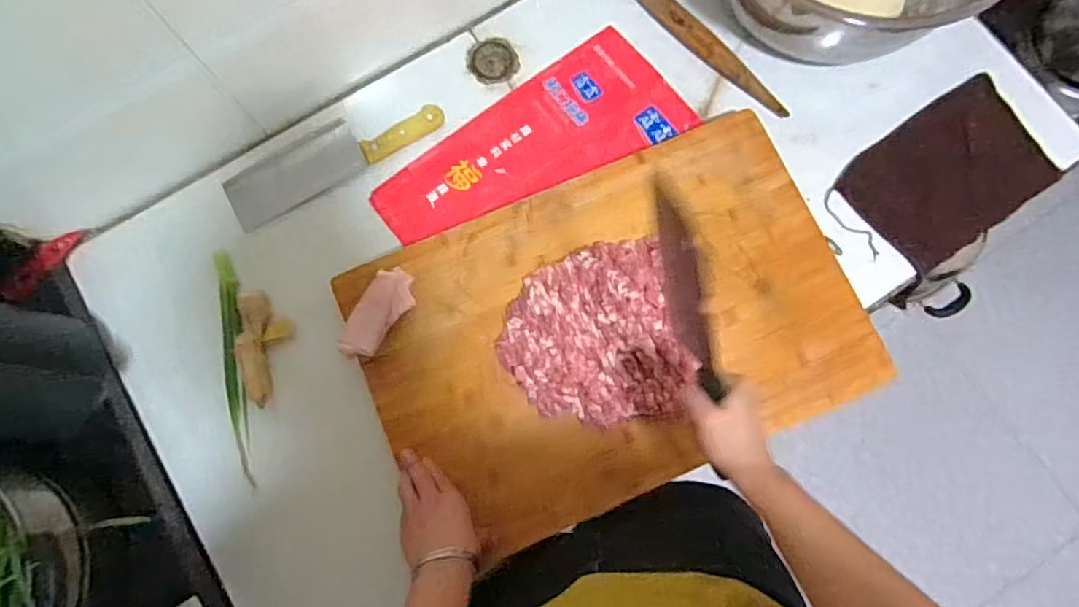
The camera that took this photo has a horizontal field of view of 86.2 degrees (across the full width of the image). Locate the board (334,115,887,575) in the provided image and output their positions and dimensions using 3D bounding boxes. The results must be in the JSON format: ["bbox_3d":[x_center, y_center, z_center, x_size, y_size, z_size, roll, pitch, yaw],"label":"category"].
[{"bbox_3d":[0.085,0.026,0.677,0.552,0.024,0.367,-23,78,-5],"label":"board"}]

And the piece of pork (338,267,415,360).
[{"bbox_3d":[-0.184,0.013,0.663,0.049,0.019,0.112,25,78,6],"label":"piece of pork"}]

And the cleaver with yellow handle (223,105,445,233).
[{"bbox_3d":[-0.263,-0.191,0.735,0.281,0.017,0.082,-31,78,-7],"label":"cleaver with yellow handle"}]

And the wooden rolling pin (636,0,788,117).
[{"bbox_3d":[0.200,-0.365,0.774,0.034,0.024,0.327,-41,80,-9],"label":"wooden rolling pin"}]

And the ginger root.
[{"bbox_3d":[-0.328,0.052,0.687,0.059,0.024,0.133,-1,77,0],"label":"ginger root"}]

